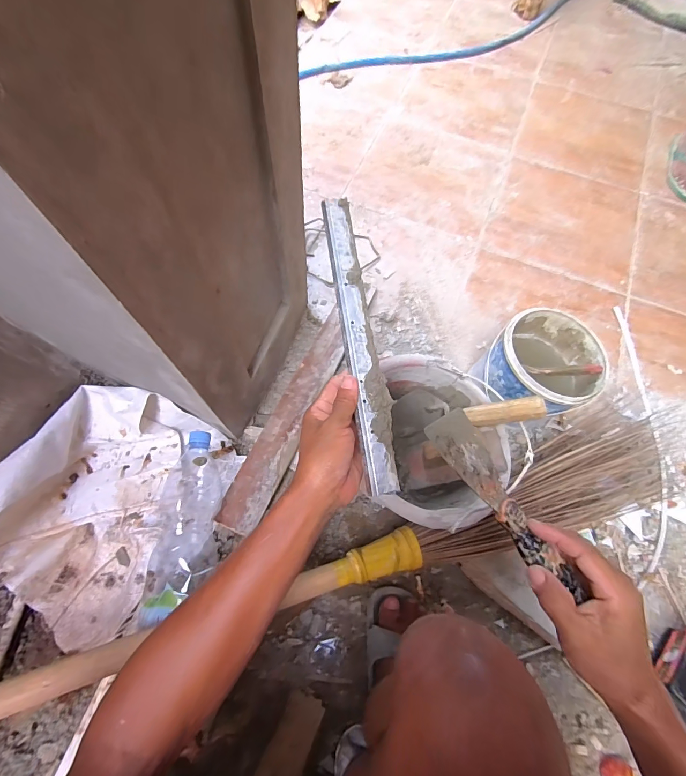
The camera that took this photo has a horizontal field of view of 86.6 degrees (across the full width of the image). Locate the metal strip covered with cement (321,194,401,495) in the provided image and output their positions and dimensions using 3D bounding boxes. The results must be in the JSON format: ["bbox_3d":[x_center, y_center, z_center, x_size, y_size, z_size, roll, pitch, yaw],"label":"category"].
[{"bbox_3d":[0.017,-0.059,0.380,0.034,0.009,0.325,-8,75,-3],"label":"metal strip covered with cement"}]

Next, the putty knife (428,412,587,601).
[{"bbox_3d":[0.141,0.102,0.328,0.061,0.022,0.178,-19,68,-41],"label":"putty knife"}]

